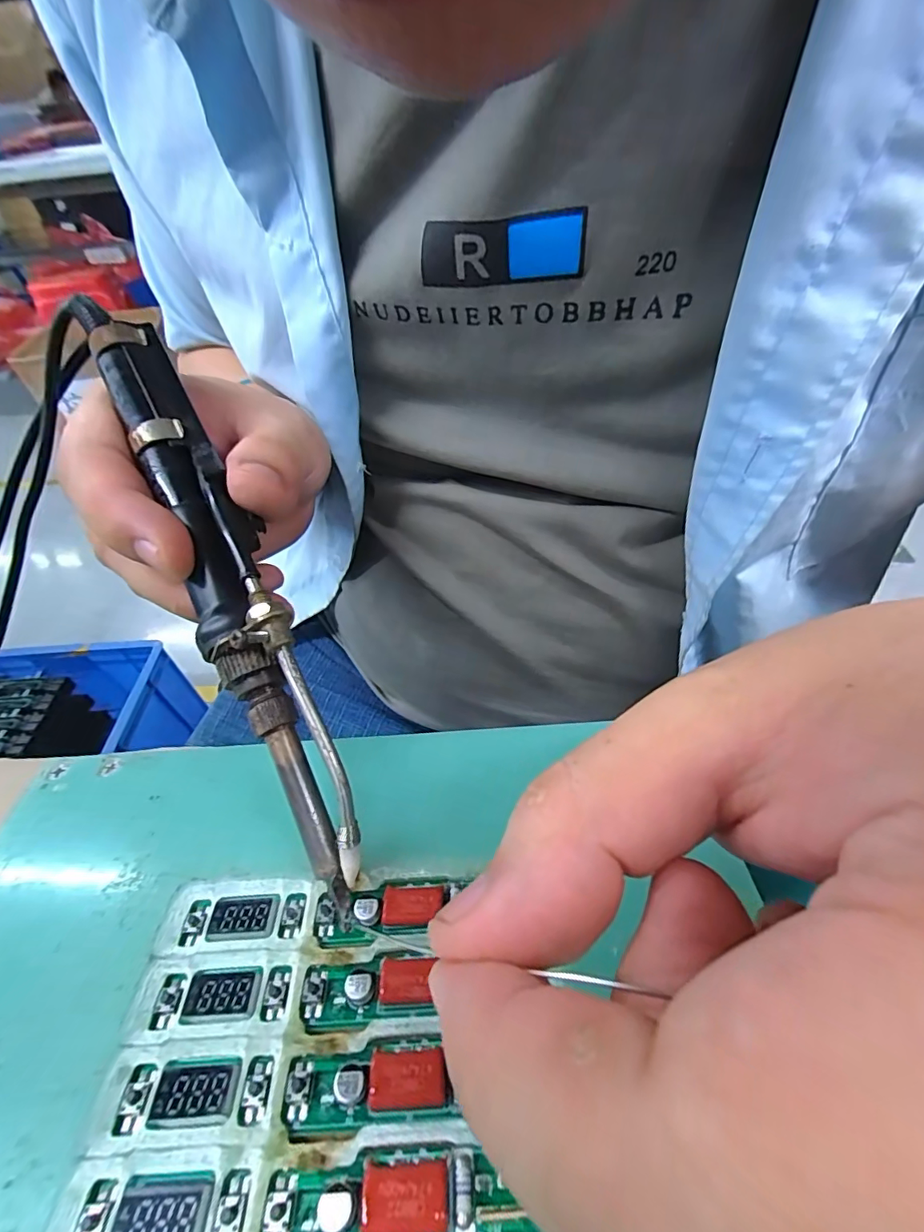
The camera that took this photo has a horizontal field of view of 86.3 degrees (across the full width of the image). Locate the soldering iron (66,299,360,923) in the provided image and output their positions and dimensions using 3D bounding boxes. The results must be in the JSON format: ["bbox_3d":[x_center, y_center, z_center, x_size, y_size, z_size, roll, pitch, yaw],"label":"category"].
[{"bbox_3d":[-0.069,-0.013,0.142,0.023,0.016,0.188,-24,80,-15],"label":"soldering iron"}]

